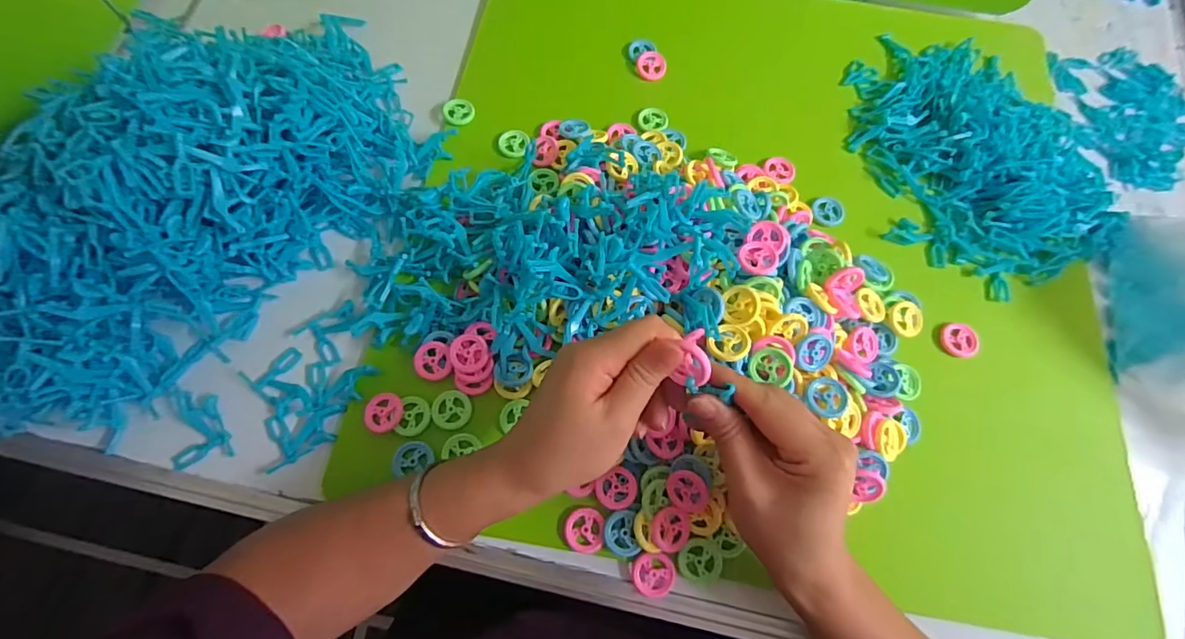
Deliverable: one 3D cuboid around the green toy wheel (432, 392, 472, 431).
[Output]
[{"bbox_3d":[-0.109,0.070,0.391,0.029,0.005,0.030,0,70,-1],"label":"green toy wheel"}]

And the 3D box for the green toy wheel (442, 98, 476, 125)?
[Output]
[{"bbox_3d":[-0.130,-0.202,0.492,0.029,0.005,0.027,1,85,-13],"label":"green toy wheel"}]

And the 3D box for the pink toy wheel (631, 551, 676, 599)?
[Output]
[{"bbox_3d":[0.043,0.176,0.349,0.030,0.008,0.028,0,70,-1],"label":"pink toy wheel"}]

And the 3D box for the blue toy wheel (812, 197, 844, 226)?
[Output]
[{"bbox_3d":[0.219,-0.100,0.470,0.029,0.007,0.026,14,71,4],"label":"blue toy wheel"}]

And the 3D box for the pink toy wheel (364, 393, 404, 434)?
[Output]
[{"bbox_3d":[-0.159,0.071,0.384,0.028,0.005,0.030,0,70,-1],"label":"pink toy wheel"}]

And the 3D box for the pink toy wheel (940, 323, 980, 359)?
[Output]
[{"bbox_3d":[0.310,0.018,0.426,0.024,0.010,0.030,-22,72,-9],"label":"pink toy wheel"}]

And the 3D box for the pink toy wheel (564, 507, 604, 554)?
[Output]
[{"bbox_3d":[-0.005,0.149,0.356,0.027,0.004,0.028,0,70,-1],"label":"pink toy wheel"}]

